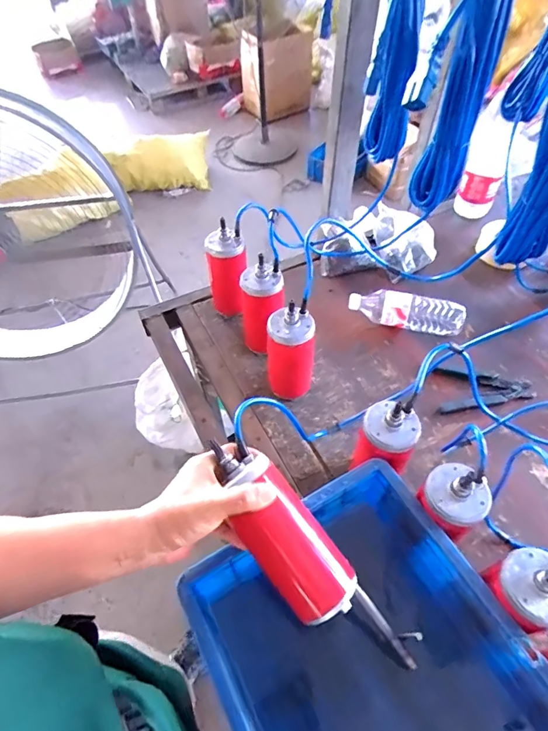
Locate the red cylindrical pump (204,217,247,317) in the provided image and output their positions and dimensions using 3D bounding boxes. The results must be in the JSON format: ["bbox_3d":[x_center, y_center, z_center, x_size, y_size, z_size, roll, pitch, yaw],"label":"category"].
[{"bbox_3d":[-0.095,-0.193,0.872,0.077,0.205,0.074,-1,53,1],"label":"red cylindrical pump"}]

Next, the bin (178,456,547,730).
[{"bbox_3d":[0.119,0.361,0.488,0.297,0.162,0.396,-25,56,-16],"label":"bin"}]

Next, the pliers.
[{"bbox_3d":[0.392,0.050,0.793,0.177,0.031,0.088,3,53,4],"label":"pliers"}]

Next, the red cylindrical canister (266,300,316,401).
[{"bbox_3d":[0.031,-0.009,0.741,0.080,0.193,0.062,0,53,2],"label":"red cylindrical canister"}]

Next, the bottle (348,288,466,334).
[{"bbox_3d":[0.271,-0.109,0.893,0.230,0.060,0.058,15,55,13],"label":"bottle"}]

